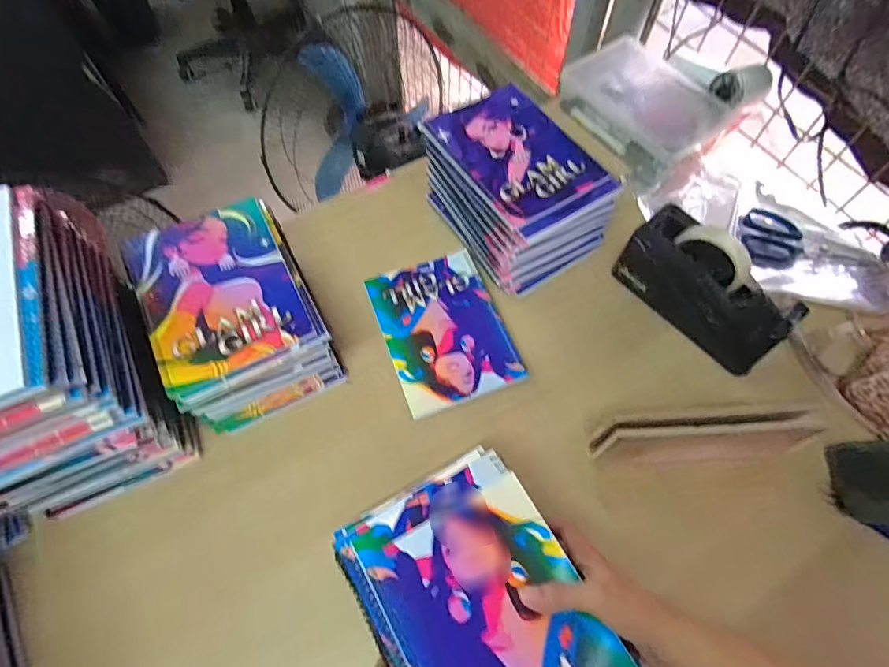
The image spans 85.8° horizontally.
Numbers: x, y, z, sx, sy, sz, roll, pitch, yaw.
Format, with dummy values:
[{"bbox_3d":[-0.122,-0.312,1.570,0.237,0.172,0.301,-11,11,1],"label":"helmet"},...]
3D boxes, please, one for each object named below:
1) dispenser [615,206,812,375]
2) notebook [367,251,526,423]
[{"bbox_3d":[0.300,-0.047,0.568,0.081,0.128,0.197,-32,70,-13],"label":"dispenser"},{"bbox_3d":[-0.002,-0.009,0.593,0.142,0.007,0.194,-19,68,-8],"label":"notebook"}]

